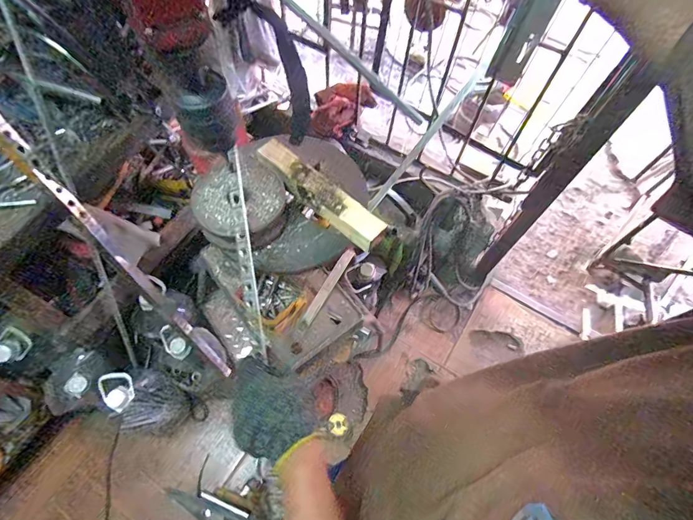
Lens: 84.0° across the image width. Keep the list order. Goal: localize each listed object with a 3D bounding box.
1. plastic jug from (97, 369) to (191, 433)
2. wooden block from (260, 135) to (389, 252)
[{"bbox_3d":[-0.582,0.418,1.113,0.150,0.371,0.163,1,63,-3],"label":"plastic jug"},{"bbox_3d":[-0.041,-0.101,0.566,0.222,0.027,0.044,40,68,16],"label":"wooden block"}]

